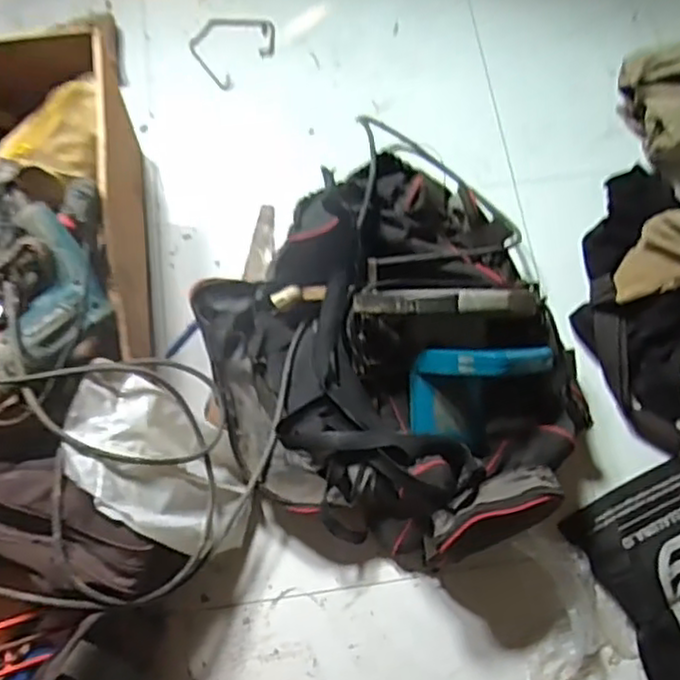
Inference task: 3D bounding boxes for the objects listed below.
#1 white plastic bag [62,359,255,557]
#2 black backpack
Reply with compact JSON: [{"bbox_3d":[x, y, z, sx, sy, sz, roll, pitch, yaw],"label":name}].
[{"bbox_3d":[-0.224,0.159,0.899,0.242,0.159,0.153,37,74,10],"label":"white plastic bag"},{"bbox_3d":[0.081,0.022,0.957,0.478,0.265,0.474,1,71,-2],"label":"black backpack"}]

